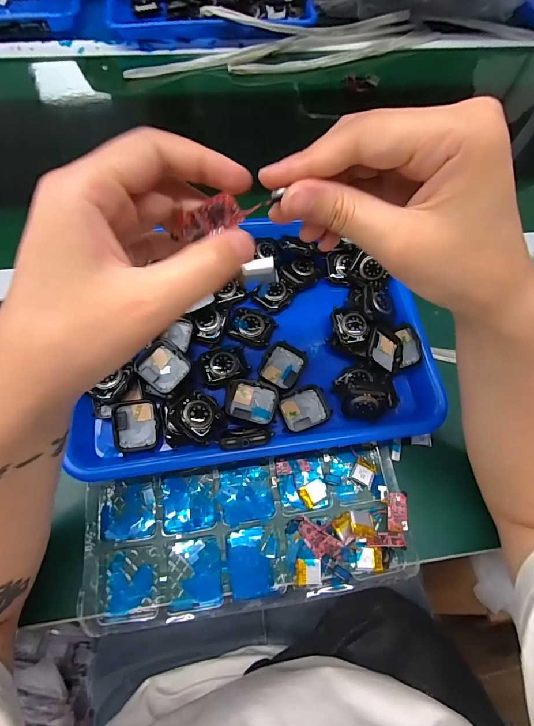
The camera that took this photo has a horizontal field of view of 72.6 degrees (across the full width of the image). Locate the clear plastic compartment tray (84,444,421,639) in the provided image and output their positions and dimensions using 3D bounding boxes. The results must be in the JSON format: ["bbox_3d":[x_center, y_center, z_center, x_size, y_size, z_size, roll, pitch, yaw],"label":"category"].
[{"bbox_3d":[-0.013,0.139,0.300,0.258,0.022,0.107,-7,69,-3],"label":"clear plastic compartment tray"}]

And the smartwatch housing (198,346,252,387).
[{"bbox_3d":[-0.040,0.001,0.336,0.044,0.008,0.035,-18,68,-10],"label":"smartwatch housing"}]

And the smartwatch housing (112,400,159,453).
[{"bbox_3d":[-0.111,0.053,0.310,0.036,0.014,0.041,-10,69,-4],"label":"smartwatch housing"}]

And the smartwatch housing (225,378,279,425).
[{"bbox_3d":[-0.014,0.035,0.322,0.046,0.014,0.035,10,66,2],"label":"smartwatch housing"}]

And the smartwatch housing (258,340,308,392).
[{"bbox_3d":[0.014,0.002,0.341,0.038,0.006,0.043,27,68,9],"label":"smartwatch housing"}]

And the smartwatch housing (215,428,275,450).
[{"bbox_3d":[-0.017,0.065,0.301,0.044,0.039,0.018,1,66,-3],"label":"smartwatch housing"}]

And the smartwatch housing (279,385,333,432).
[{"bbox_3d":[0.035,0.041,0.327,0.041,0.006,0.035,-18,68,-11],"label":"smartwatch housing"}]

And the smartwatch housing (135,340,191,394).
[{"bbox_3d":[-0.089,0.004,0.314,0.038,0.011,0.037,39,70,4],"label":"smartwatch housing"}]

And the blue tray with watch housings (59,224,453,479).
[{"bbox_3d":[-0.011,-0.027,0.343,0.307,0.043,0.227,-6,67,-5],"label":"blue tray with watch housings"}]

